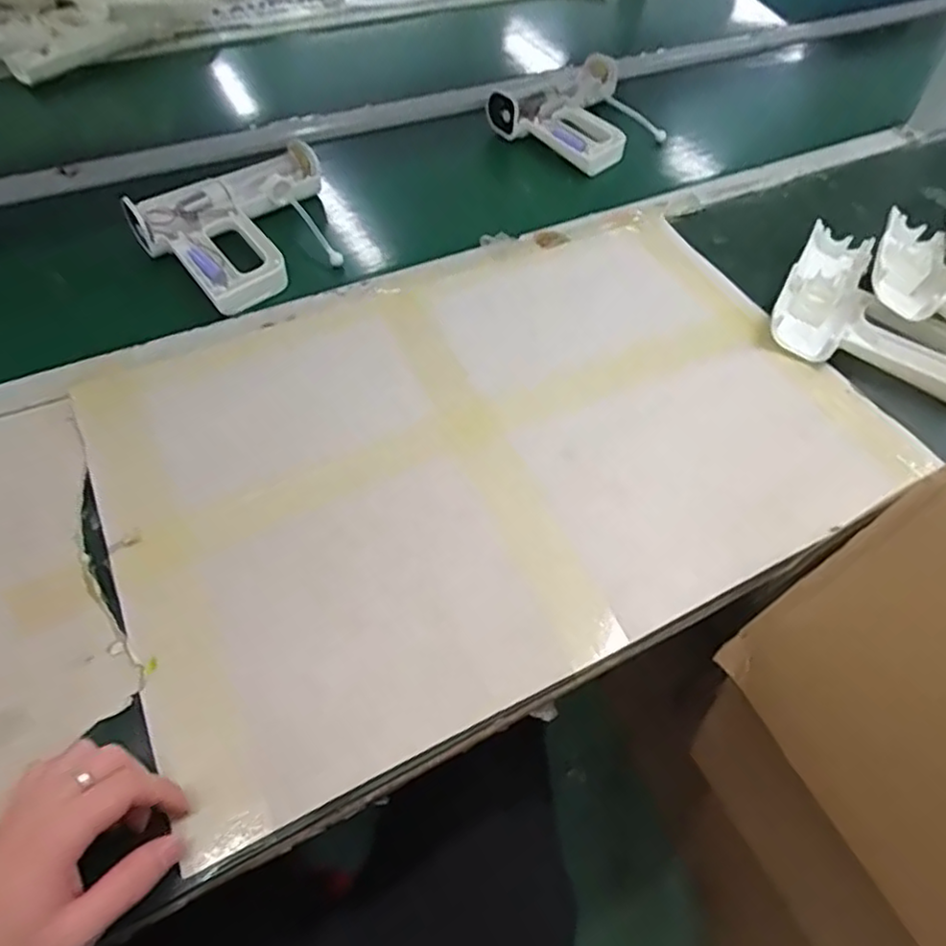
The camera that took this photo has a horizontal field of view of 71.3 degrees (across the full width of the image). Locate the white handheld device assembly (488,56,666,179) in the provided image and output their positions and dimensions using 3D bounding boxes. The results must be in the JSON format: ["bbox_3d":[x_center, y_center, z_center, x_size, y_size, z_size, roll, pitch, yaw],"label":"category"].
[{"bbox_3d":[0.152,-0.486,0.890,0.181,0.058,0.206,33,58,21],"label":"white handheld device assembly"}]

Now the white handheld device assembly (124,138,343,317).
[{"bbox_3d":[-0.226,-0.268,0.700,0.185,0.048,0.217,37,59,23],"label":"white handheld device assembly"}]

